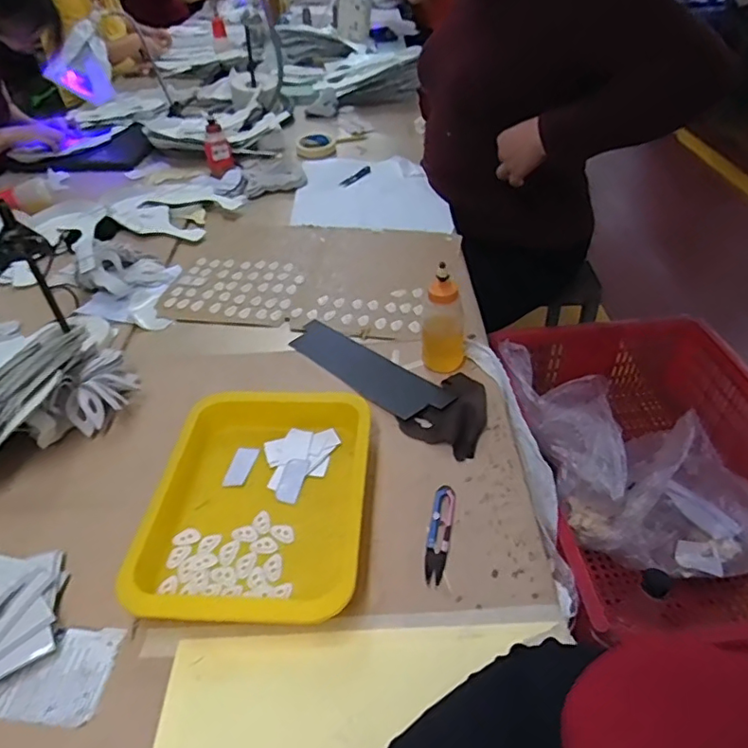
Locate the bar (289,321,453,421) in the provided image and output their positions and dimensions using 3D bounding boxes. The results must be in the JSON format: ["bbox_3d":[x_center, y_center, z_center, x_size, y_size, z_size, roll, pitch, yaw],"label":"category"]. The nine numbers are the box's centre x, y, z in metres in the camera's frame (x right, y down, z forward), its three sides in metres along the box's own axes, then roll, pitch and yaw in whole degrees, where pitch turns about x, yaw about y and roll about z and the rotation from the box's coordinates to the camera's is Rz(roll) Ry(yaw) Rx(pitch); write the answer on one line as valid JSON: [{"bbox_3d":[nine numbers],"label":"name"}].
[{"bbox_3d":[-0.014,-0.009,0.721,0.065,0.008,0.248,-37,50,-28],"label":"bar"}]

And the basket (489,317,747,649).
[{"bbox_3d":[0.471,0.162,0.967,0.440,0.202,0.632,-5,41,-2],"label":"basket"}]

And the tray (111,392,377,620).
[{"bbox_3d":[-0.109,0.118,0.552,0.202,0.043,0.256,0,41,4],"label":"tray"}]

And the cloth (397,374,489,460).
[{"bbox_3d":[0.095,0.040,0.639,0.108,0.027,0.091,-34,49,-30],"label":"cloth"}]

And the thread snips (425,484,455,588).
[{"bbox_3d":[0.062,0.148,0.533,0.020,0.009,0.098,6,42,10],"label":"thread snips"}]

